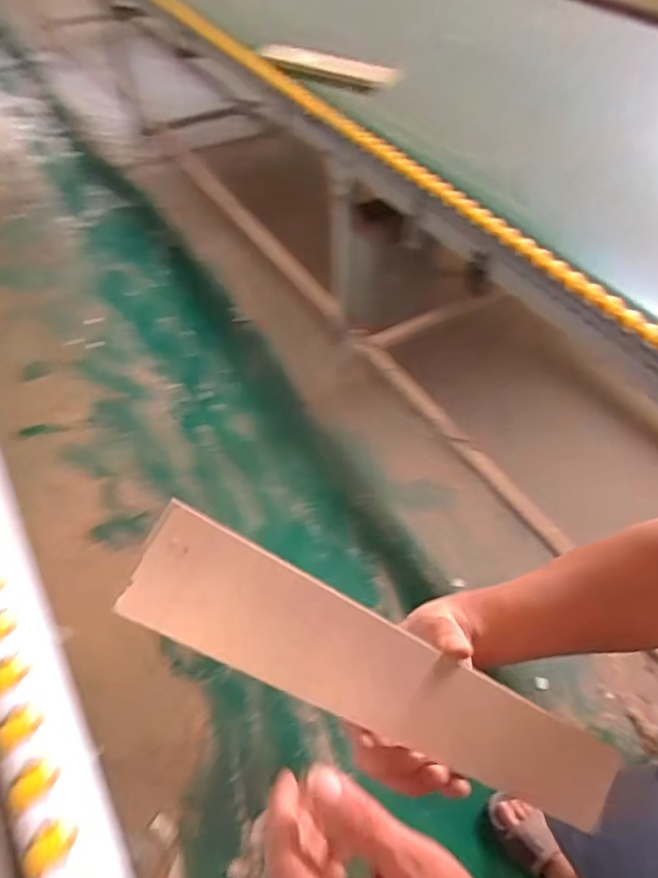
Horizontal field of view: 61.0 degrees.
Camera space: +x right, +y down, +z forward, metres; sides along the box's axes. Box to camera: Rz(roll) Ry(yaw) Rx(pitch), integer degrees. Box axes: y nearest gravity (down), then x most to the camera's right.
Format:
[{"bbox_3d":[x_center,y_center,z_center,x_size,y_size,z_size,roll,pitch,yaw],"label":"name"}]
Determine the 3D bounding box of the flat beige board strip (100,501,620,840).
[{"bbox_3d":[0.052,0.161,0.356,0.378,0.010,0.061,34,76,-19],"label":"flat beige board strip"}]

